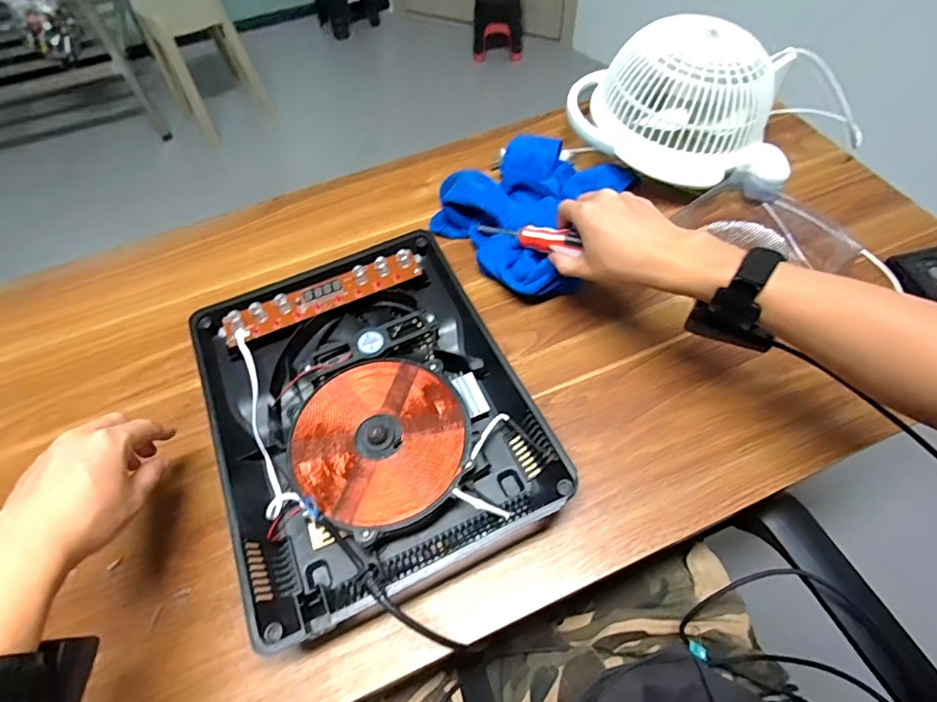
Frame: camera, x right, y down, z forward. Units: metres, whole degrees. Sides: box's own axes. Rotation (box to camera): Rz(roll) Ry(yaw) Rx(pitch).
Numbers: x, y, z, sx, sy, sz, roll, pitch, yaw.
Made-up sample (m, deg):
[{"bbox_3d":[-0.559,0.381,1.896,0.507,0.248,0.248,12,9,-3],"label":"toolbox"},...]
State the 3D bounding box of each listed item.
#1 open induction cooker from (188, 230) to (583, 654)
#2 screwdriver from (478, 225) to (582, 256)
[{"bbox_3d":[-0.089,0.054,0.486,0.282,0.057,0.356,-23,60,-11],"label":"open induction cooker"},{"bbox_3d":[0.065,-0.127,0.568,0.024,0.020,0.152,-40,37,-19],"label":"screwdriver"}]

